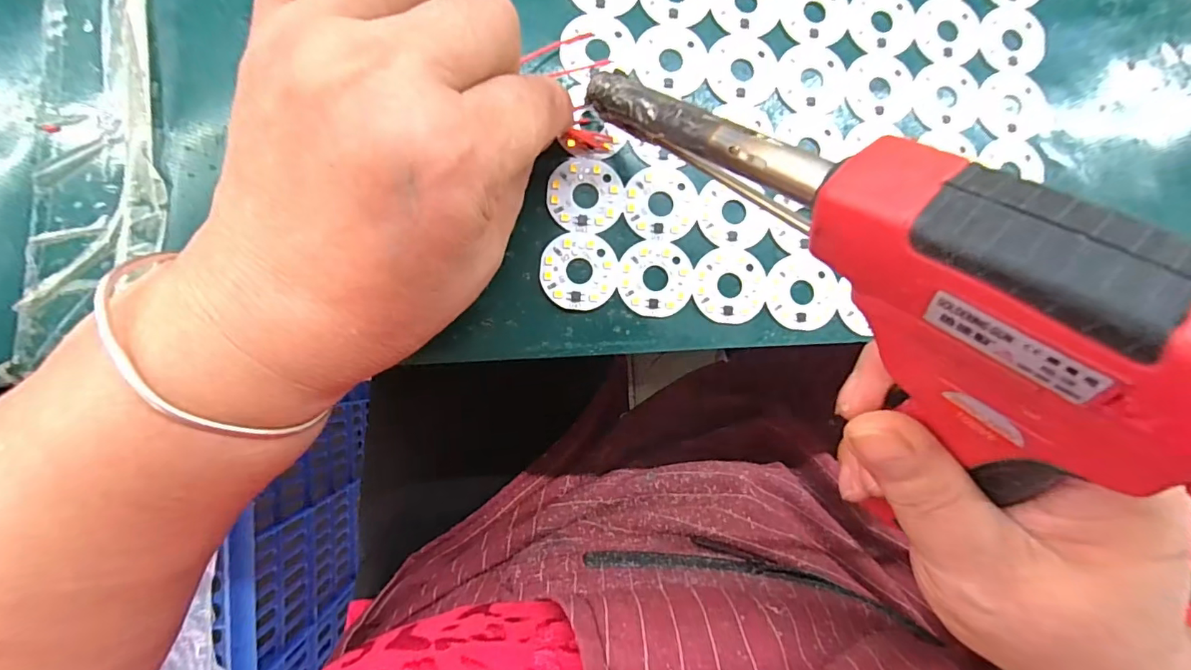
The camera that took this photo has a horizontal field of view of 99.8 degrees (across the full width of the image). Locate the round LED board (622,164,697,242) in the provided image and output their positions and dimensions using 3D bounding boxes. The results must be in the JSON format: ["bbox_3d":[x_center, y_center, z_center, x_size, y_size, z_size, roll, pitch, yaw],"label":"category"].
[{"bbox_3d":[0.027,-0.054,0.203,0.030,0.004,0.031,0,85,-5],"label":"round LED board"}]

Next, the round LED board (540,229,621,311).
[{"bbox_3d":[-0.006,-0.026,0.199,0.030,0.004,0.030,0,85,-5],"label":"round LED board"}]

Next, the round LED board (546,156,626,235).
[{"bbox_3d":[-0.004,-0.056,0.201,0.031,0.004,0.031,0,85,-5],"label":"round LED board"}]

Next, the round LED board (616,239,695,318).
[{"bbox_3d":[0.024,-0.023,0.201,0.030,0.004,0.031,0,85,-5],"label":"round LED board"}]

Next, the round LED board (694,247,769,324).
[{"bbox_3d":[0.055,-0.020,0.203,0.030,0.004,0.031,0,85,-5],"label":"round LED board"}]

